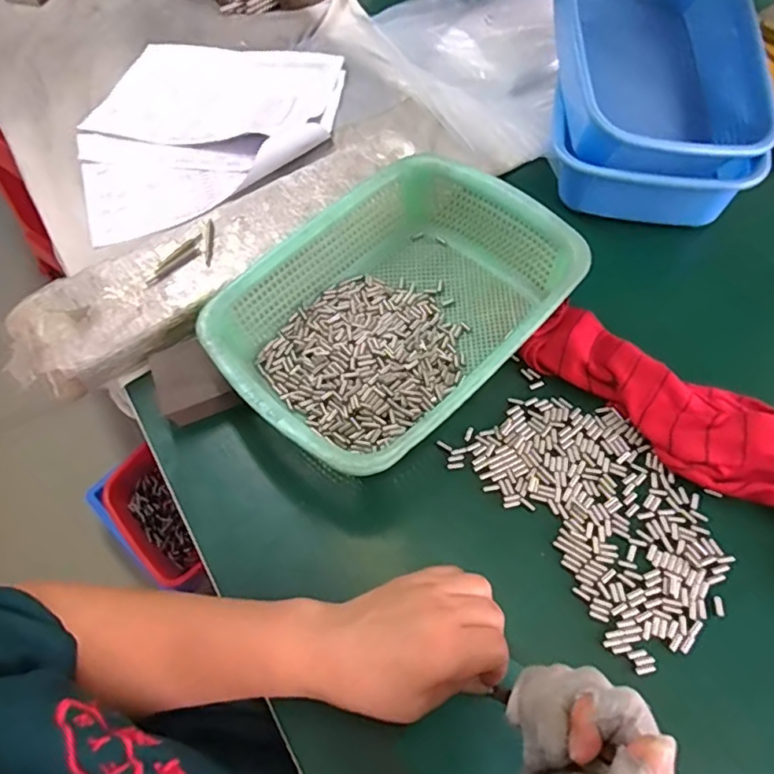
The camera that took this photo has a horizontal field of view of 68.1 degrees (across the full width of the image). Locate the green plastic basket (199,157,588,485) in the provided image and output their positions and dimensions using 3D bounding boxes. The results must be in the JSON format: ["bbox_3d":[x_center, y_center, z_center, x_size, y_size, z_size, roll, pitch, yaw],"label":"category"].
[{"bbox_3d":[0.007,-0.064,0.505,0.297,0.078,0.219,-41,66,-20],"label":"green plastic basket"}]

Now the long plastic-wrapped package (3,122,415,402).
[{"bbox_3d":[-0.160,-0.147,0.581,0.448,0.044,0.110,-41,66,-20],"label":"long plastic-wrapped package"}]

